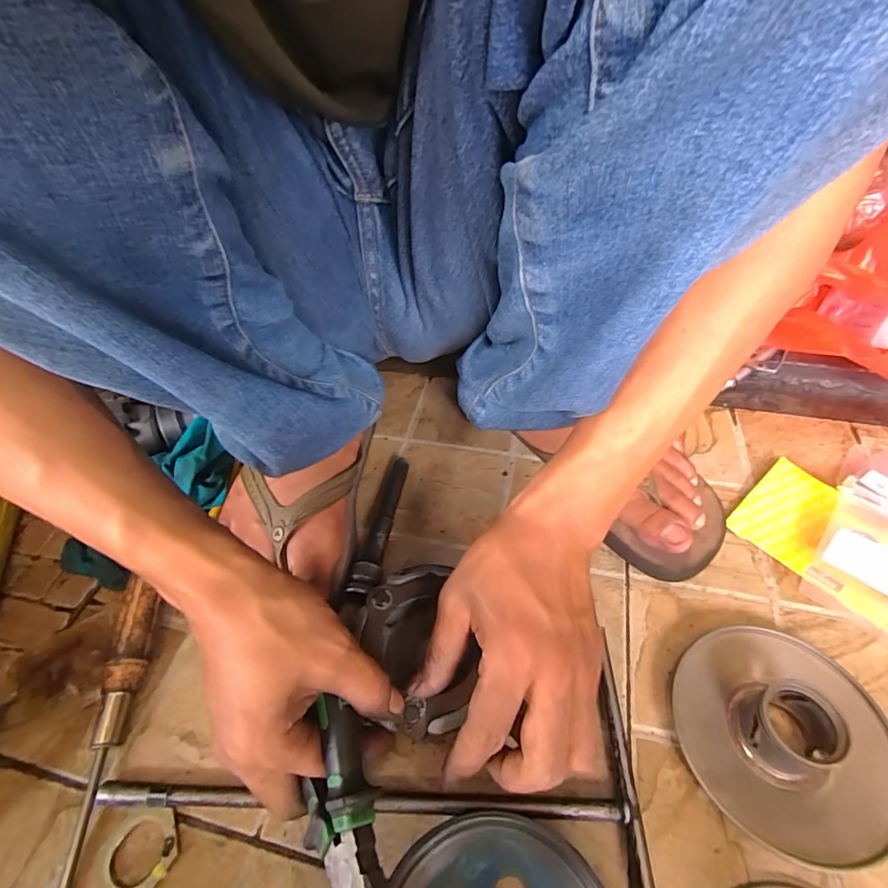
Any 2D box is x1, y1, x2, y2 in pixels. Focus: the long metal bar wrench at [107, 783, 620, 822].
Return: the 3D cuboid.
[{"bbox_3d":[-0.050,0.202,0.266,0.296,0.013,0.009,-1,49,4],"label":"long metal bar wrench"}]

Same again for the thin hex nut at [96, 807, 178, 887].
[{"bbox_3d":[-0.168,0.226,0.259,0.041,0.004,0.041,-24,51,-16],"label":"thin hex nut"}]

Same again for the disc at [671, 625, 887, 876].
[{"bbox_3d":[0.195,0.161,0.268,0.113,0.036,0.112,-2,49,3],"label":"disc"}]

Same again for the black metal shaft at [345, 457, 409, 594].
[{"bbox_3d":[-0.048,0.061,0.382,0.018,0.022,0.130,6,50,10],"label":"black metal shaft"}]

